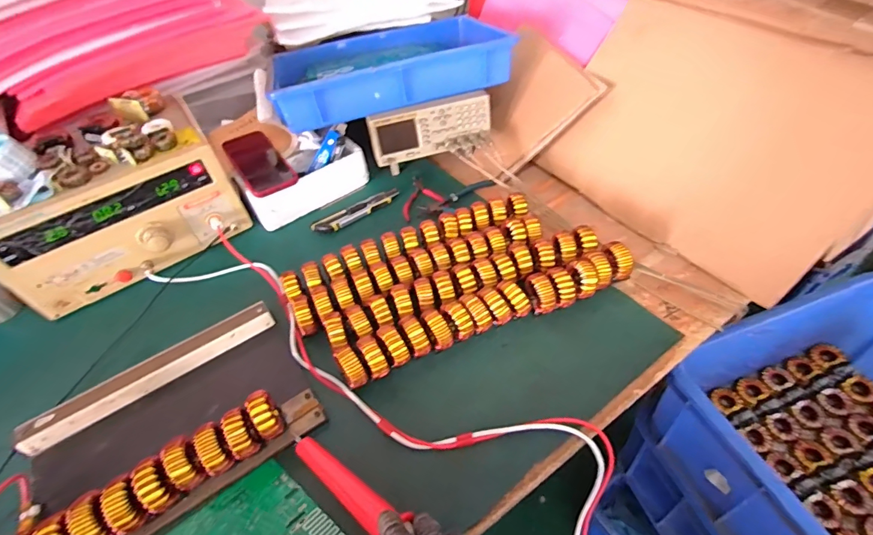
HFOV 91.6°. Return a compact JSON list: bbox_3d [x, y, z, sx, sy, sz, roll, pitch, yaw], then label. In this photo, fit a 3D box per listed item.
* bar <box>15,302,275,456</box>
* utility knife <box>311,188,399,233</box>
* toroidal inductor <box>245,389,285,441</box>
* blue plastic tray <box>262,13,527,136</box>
[{"bbox_3d":[-0.350,0.130,0.535,0.289,0.030,0.032,-30,51,-20],"label":"bar"},{"bbox_3d":[-0.140,-0.101,0.742,0.158,0.016,0.030,-32,51,-22],"label":"utility knife"},{"bbox_3d":[-0.183,0.163,0.463,0.025,0.053,0.046,-31,51,-21],"label":"toroidal inductor"},{"bbox_3d":[-0.084,-0.395,0.798,0.430,0.070,0.280,-16,47,-8],"label":"blue plastic tray"}]

